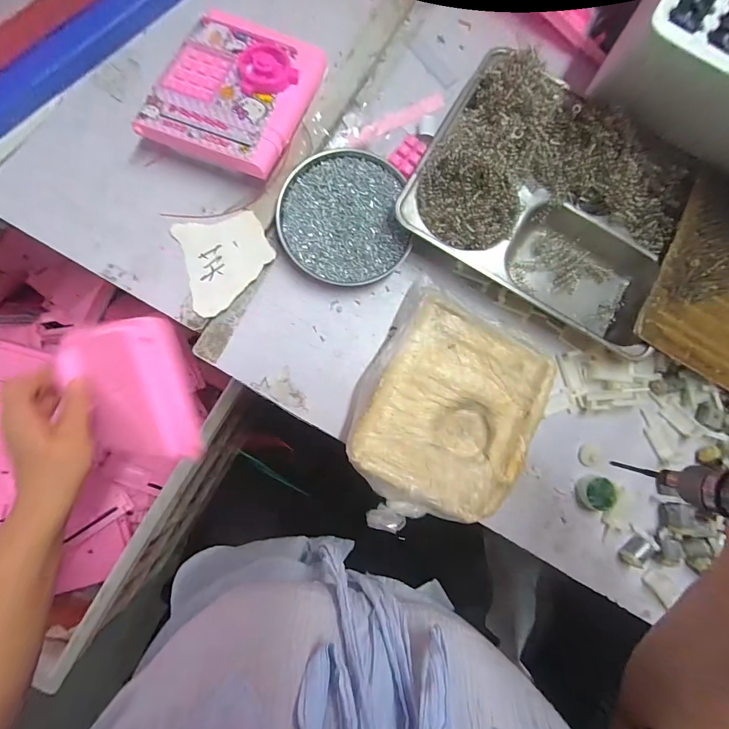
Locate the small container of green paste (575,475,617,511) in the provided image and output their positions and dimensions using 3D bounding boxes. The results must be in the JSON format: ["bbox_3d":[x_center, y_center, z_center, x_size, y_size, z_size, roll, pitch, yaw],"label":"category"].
[{"bbox_3d":[0.234,0.131,0.379,0.033,0.015,0.034,7,85,-2],"label":"small container of green paste"}]

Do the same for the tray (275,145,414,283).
[{"bbox_3d":[-0.021,-0.148,0.383,0.124,0.017,0.131,0,86,-3],"label":"tray"}]

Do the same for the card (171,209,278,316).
[{"bbox_3d":[-0.137,-0.105,0.380,0.087,0.009,0.093,-19,87,-4],"label":"card"}]

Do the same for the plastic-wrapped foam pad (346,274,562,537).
[{"bbox_3d":[0.073,0.050,0.366,0.159,0.048,0.213,28,85,0],"label":"plastic-wrapped foam pad"}]

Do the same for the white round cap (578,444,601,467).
[{"bbox_3d":[0.233,0.095,0.393,0.024,0.004,0.022,0,86,-3],"label":"white round cap"}]

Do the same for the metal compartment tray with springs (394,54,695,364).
[{"bbox_3d":[0.185,-0.160,0.375,0.259,0.050,0.199,28,85,0],"label":"metal compartment tray with springs"}]

